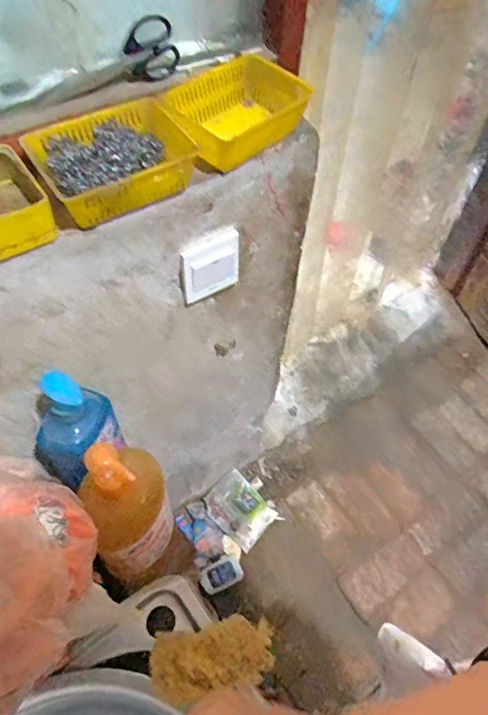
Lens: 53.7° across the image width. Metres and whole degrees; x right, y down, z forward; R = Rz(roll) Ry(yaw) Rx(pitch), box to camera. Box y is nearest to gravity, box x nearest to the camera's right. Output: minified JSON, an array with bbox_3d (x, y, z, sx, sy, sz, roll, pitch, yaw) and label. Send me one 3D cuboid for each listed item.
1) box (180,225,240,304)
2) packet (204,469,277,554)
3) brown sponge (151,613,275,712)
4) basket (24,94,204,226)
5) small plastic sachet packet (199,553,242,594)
[{"bbox_3d":[-0.041,-0.124,0.659,0.088,0.096,0.017,-31,62,-22],"label":"box"},{"bbox_3d":[-0.012,0.396,1.264,0.169,0.010,0.135,43,63,11],"label":"packet"},{"bbox_3d":[-0.029,0.299,0.481,0.121,0.031,0.062,-3,53,-21],"label":"brown sponge"},{"bbox_3d":[-0.136,-0.207,0.519,0.170,0.056,0.115,-31,61,-22],"label":"basket"},{"bbox_3d":[-0.055,0.529,1.178,0.100,0.015,0.068,-22,58,-17],"label":"small plastic sachet packet"}]

